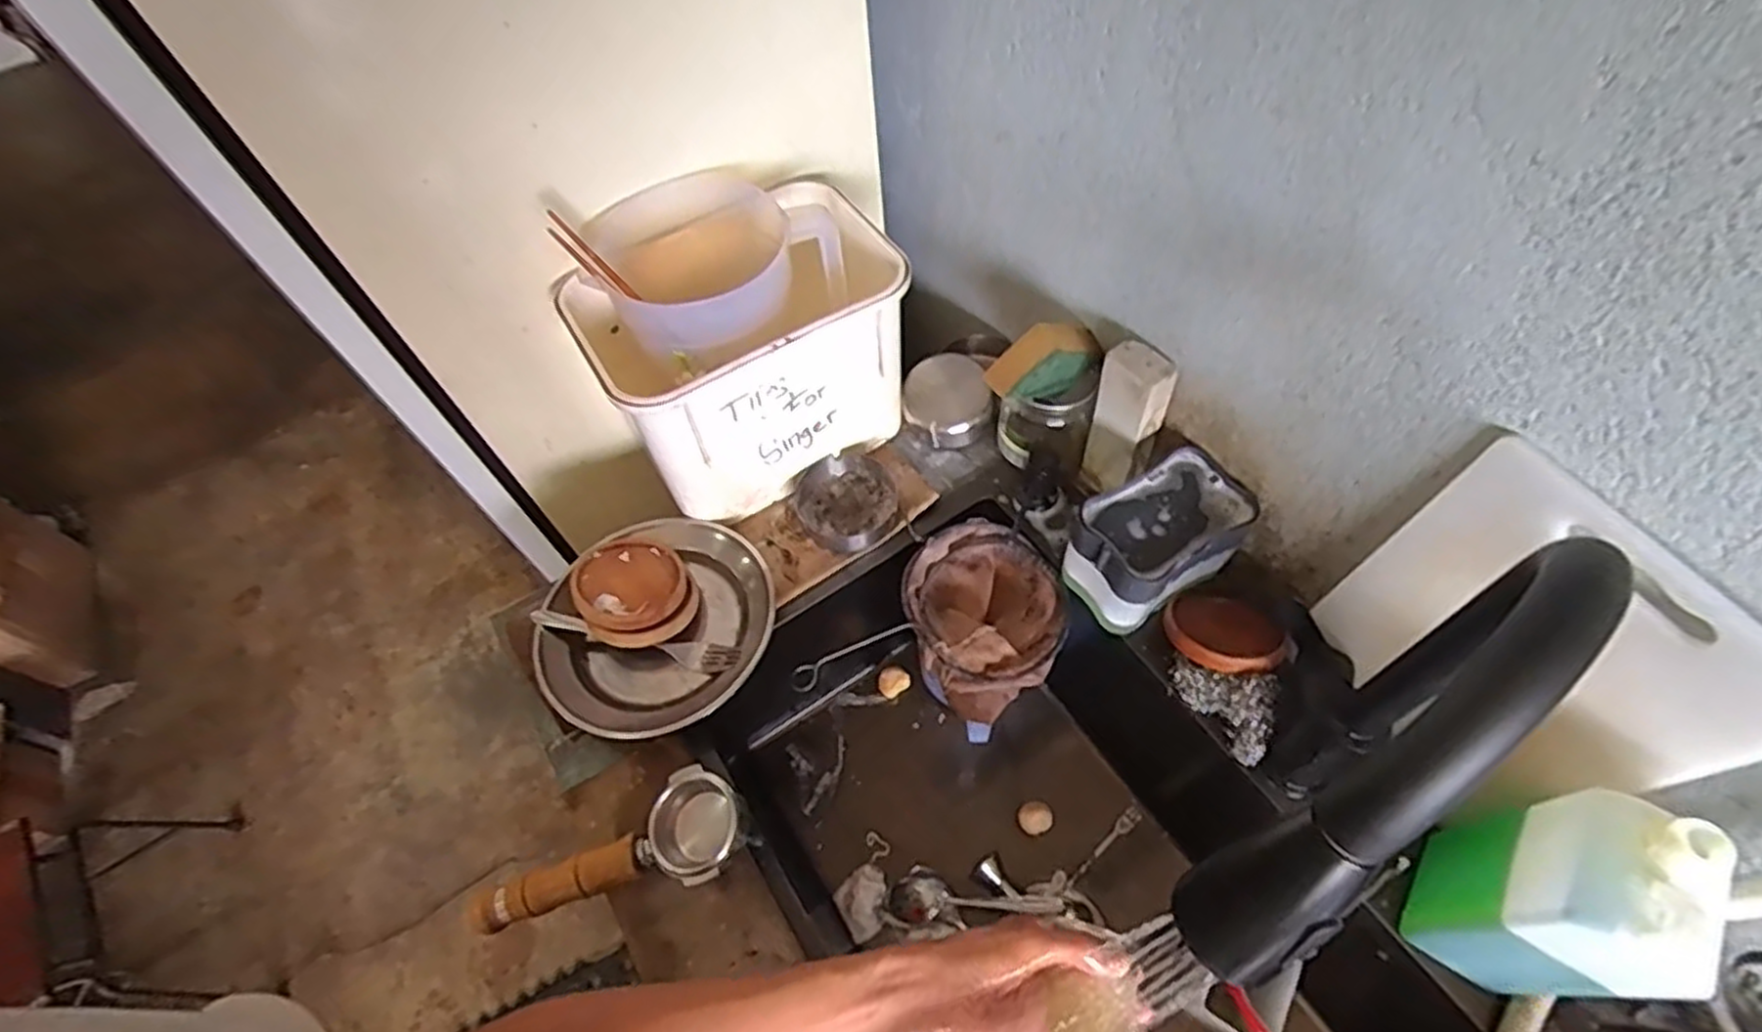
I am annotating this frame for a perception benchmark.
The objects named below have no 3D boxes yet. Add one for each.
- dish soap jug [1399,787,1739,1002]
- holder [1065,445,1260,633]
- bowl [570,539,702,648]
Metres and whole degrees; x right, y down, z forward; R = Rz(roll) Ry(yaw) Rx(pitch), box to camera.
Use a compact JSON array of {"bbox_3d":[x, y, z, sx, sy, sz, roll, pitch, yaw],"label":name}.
[{"bbox_3d":[0.416,0.237,0.474,0.069,0.194,0.082,28,64,18],"label":"dish soap jug"},{"bbox_3d":[0.237,0.026,0.678,0.142,0.104,0.088,-29,62,-14],"label":"holder"},{"bbox_3d":[-0.224,0.064,0.697,0.098,0.038,0.117,-26,61,-13],"label":"bowl"}]

